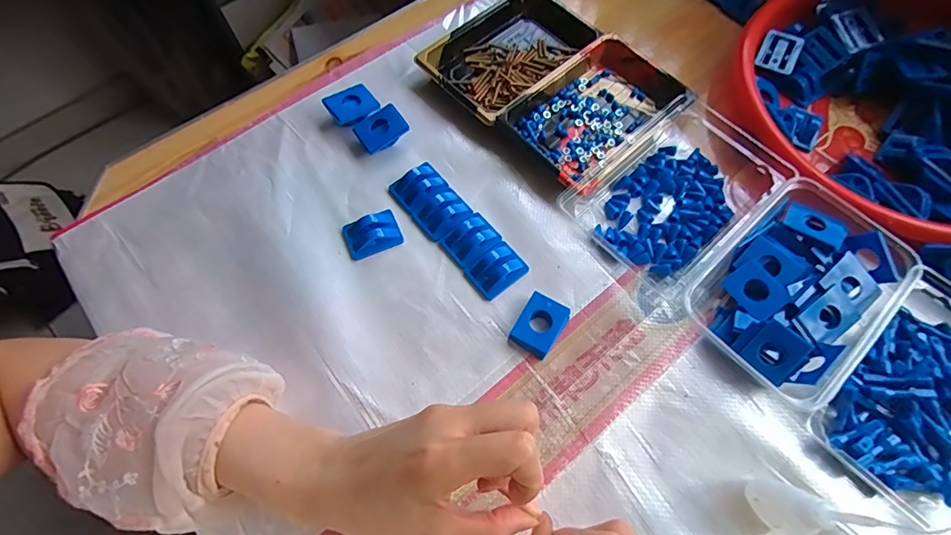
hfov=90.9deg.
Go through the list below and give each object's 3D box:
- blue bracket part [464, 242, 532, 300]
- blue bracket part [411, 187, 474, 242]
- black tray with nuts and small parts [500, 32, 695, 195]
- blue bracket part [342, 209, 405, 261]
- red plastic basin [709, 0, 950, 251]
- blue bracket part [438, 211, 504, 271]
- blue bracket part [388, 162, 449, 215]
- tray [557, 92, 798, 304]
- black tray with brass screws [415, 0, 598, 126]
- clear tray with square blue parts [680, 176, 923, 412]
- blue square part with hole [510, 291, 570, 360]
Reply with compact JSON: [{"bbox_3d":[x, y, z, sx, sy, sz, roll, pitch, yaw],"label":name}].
[{"bbox_3d":[0.018,0.001,0.381,0.045,0.015,0.034,-36,71,-15],"label":"blue bracket part"},{"bbox_3d":[-0.027,-0.046,0.396,0.044,0.012,0.035,-35,71,-15],"label":"blue bracket part"},{"bbox_3d":[0.113,-0.146,0.431,0.167,0.031,0.109,-40,72,-17],"label":"black tray with nuts and small parts"},{"bbox_3d":[-0.086,-0.030,0.387,0.044,0.015,0.034,-23,68,-10],"label":"blue bracket part"},{"bbox_3d":[0.383,-0.158,0.421,0.262,0.056,0.276,0,66,0],"label":"red plastic basin"},{"bbox_3d":[-0.003,-0.023,0.392,0.044,0.012,0.035,-37,71,-16],"label":"blue bracket part"},{"bbox_3d":[-0.048,-0.071,0.407,0.044,0.013,0.037,-37,71,-15],"label":"blue bracket part"},{"bbox_3d":[0.176,-0.070,0.397,0.182,0.031,0.117,-40,72,-17],"label":"tray"},{"bbox_3d":[0.034,-0.214,0.465,0.160,0.021,0.108,-40,72,-16],"label":"black tray with brass screws"},{"bbox_3d":[0.242,0.015,0.357,0.158,0.035,0.112,-40,72,-17],"label":"clear tray with square blue parts"},{"bbox_3d":[0.050,0.044,0.362,0.033,0.013,0.044,30,69,12],"label":"blue square part with hole"}]

